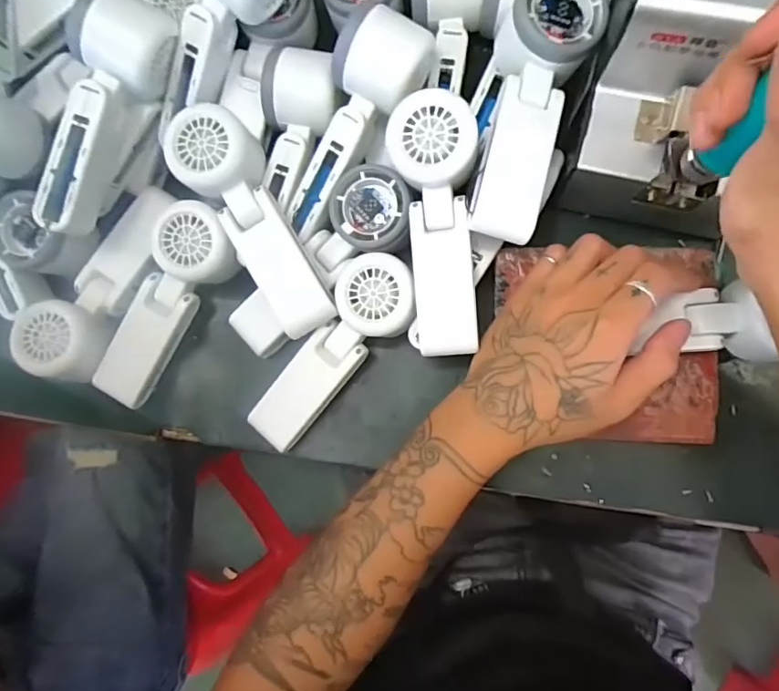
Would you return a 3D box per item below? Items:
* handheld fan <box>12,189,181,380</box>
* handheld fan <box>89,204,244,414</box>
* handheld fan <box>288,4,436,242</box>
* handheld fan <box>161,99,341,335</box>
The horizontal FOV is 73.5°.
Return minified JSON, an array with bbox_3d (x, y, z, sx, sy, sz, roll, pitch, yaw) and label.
[{"bbox_3d":[-0.216,-0.051,0.394,0.064,0.040,0.158,33,90,8],"label":"handheld fan"},{"bbox_3d":[-0.167,-0.028,0.395,0.055,0.034,0.164,37,108,8],"label":"handheld fan"},{"bbox_3d":[-0.029,-0.153,0.371,0.056,0.051,0.158,32,106,8],"label":"handheld fan"},{"bbox_3d":[-0.094,-0.087,0.370,0.054,0.037,0.168,-29,100,4],"label":"handheld fan"}]

